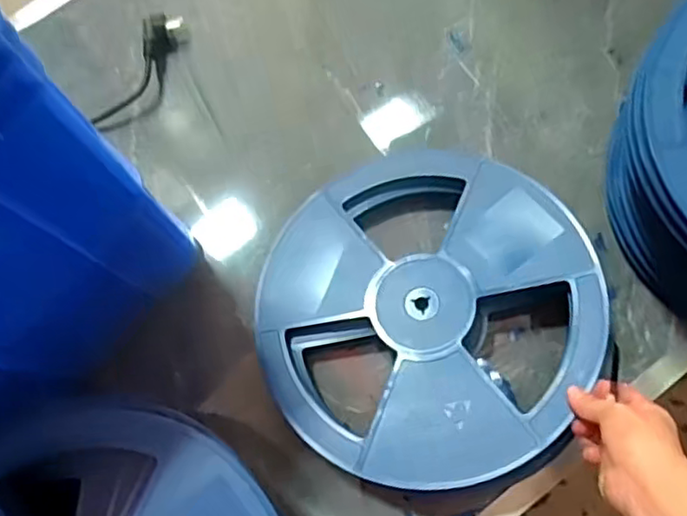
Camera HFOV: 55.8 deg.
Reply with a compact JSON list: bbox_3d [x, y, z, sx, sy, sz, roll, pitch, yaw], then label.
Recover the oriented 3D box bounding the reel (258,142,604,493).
[{"bbox_3d":[0.074,0.045,0.609,0.313,0.024,0.308,32,79,21],"label":"reel"}]

